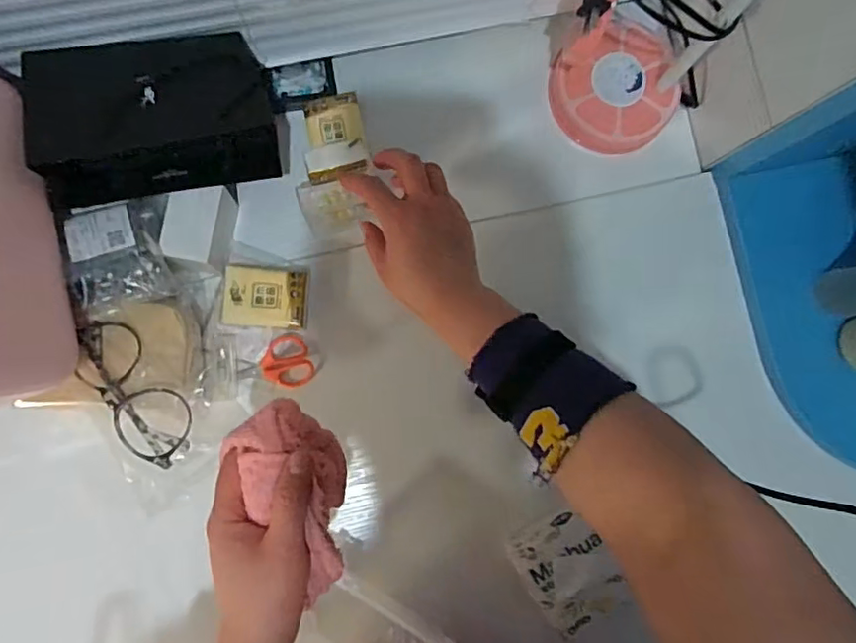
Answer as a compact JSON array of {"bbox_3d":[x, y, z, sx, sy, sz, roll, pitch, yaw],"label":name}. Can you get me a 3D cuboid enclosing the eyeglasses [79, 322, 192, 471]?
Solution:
[{"bbox_3d":[-0.237,0.055,0.461,0.049,0.034,0.131,-36,90,-7],"label":"eyeglasses"}]

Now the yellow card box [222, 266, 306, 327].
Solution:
[{"bbox_3d":[-0.151,-0.021,0.535,0.072,0.027,0.053,3,86,-5],"label":"yellow card box"}]

